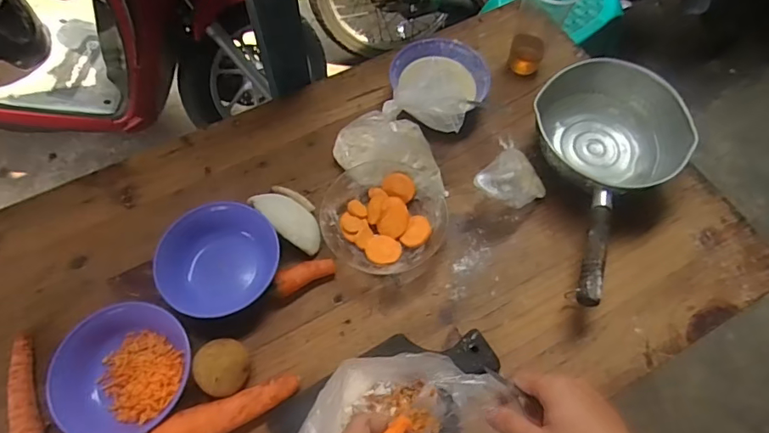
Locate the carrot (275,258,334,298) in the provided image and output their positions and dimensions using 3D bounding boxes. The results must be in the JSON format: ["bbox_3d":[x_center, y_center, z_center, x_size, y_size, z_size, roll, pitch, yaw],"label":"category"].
[{"bbox_3d":[-0.097,0.073,0.617,0.074,0.025,0.029,-23,69,-11],"label":"carrot"}]

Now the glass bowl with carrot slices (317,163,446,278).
[{"bbox_3d":[-0.001,0.003,0.656,0.156,0.035,0.152,1,66,-2],"label":"glass bowl with carrot slices"}]

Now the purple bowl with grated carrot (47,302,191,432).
[{"bbox_3d":[-0.287,0.174,0.551,0.130,0.058,0.142,1,66,-2],"label":"purple bowl with grated carrot"}]

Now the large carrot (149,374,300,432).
[{"bbox_3d":[-0.170,0.213,0.540,0.158,0.041,0.042,-24,69,-12],"label":"large carrot"}]

